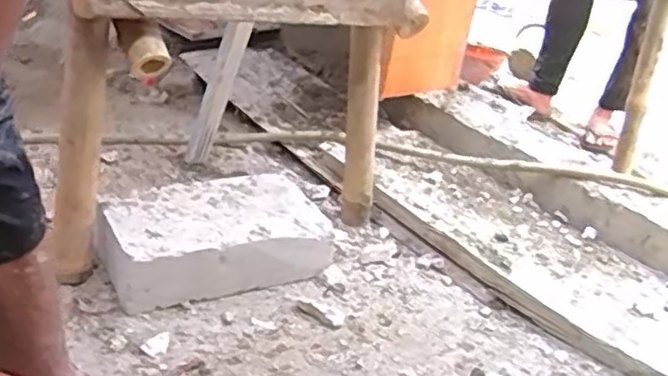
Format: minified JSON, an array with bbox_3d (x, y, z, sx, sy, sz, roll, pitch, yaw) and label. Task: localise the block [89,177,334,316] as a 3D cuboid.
[{"bbox_3d":[-0.196,0.083,1.123,0.349,0.115,0.202,-11,33,-31],"label":"block"}]

